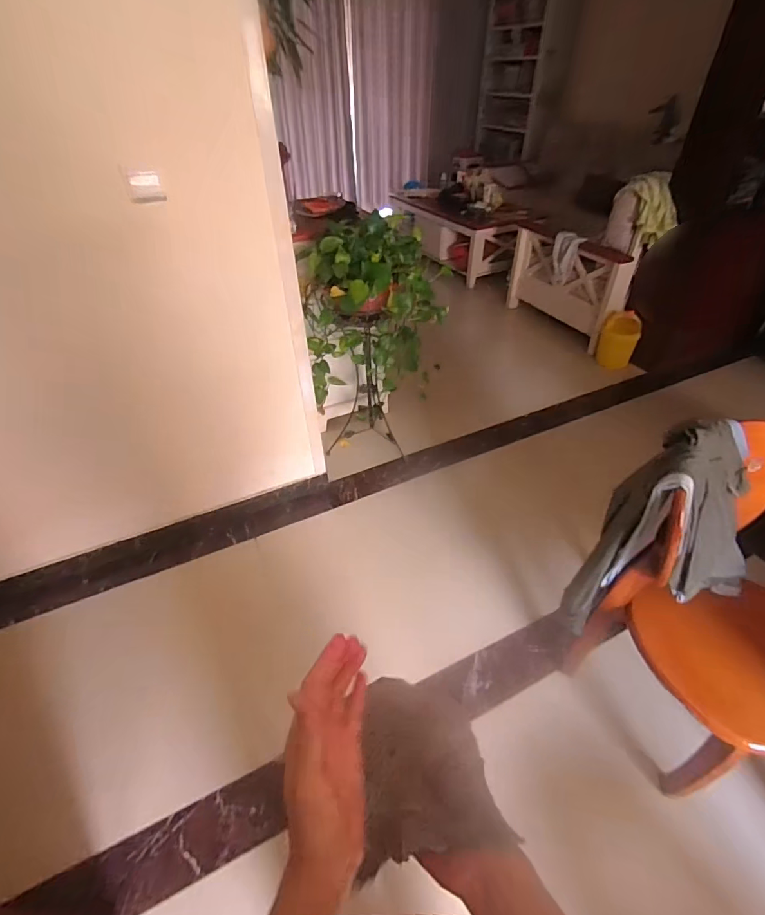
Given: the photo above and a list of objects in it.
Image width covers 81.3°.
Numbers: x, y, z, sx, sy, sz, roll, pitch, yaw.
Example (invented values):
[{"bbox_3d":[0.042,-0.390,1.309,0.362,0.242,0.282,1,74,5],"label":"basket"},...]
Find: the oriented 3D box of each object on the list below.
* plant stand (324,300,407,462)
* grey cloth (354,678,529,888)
[{"bbox_3d":[-0.074,-0.301,1.910,0.250,0.735,0.251,27,49,28],"label":"plant stand"},{"bbox_3d":[0.033,0.260,0.384,0.108,0.064,0.128,-7,42,-6],"label":"grey cloth"}]

